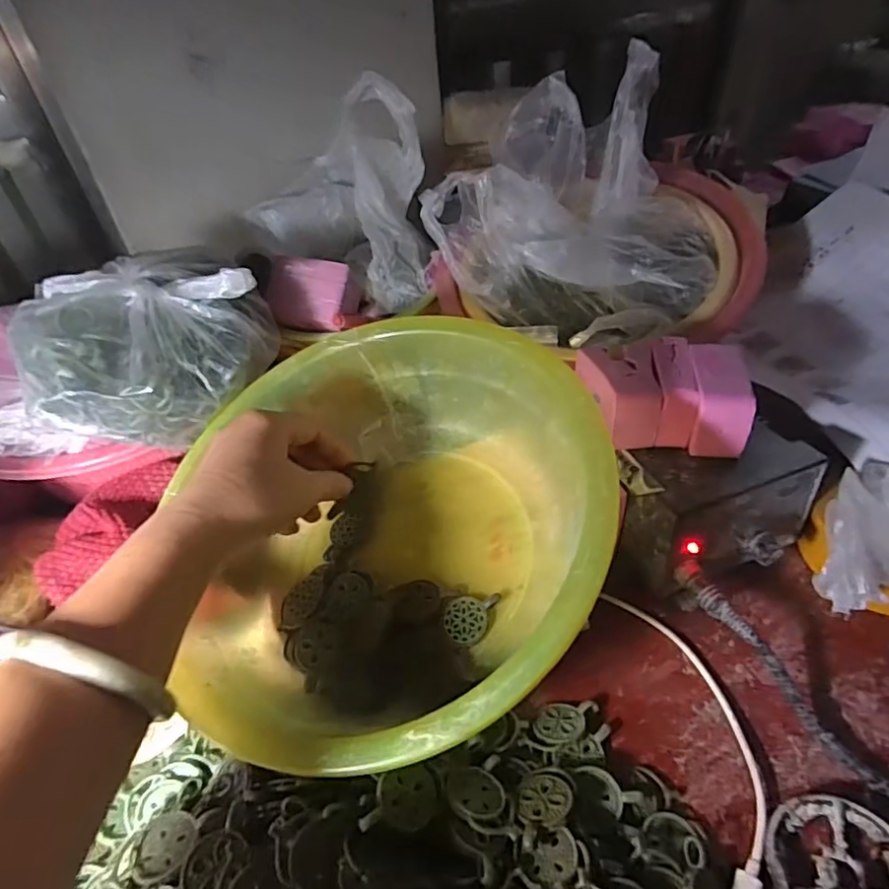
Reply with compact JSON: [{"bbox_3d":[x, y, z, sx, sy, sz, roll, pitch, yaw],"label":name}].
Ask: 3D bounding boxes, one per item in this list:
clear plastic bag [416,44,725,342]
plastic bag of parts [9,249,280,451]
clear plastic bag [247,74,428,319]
[{"bbox_3d":[0.112,-0.192,0.465,0.223,0.138,0.184,22,50,26],"label":"clear plastic bag"},{"bbox_3d":[-0.197,-0.067,0.383,0.153,0.080,0.121,-16,44,-11],"label":"plastic bag of parts"},{"bbox_3d":[-0.089,-0.221,0.514,0.148,0.165,0.086,5,44,11],"label":"clear plastic bag"}]

